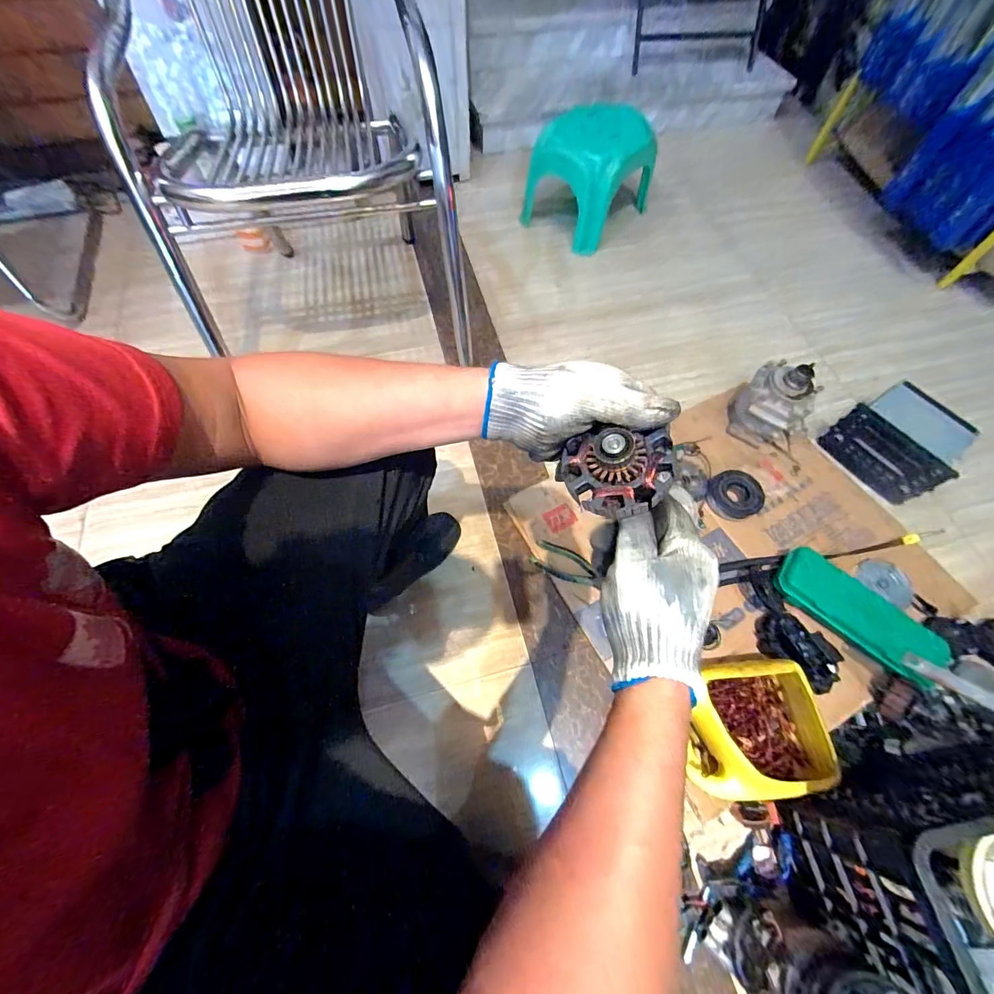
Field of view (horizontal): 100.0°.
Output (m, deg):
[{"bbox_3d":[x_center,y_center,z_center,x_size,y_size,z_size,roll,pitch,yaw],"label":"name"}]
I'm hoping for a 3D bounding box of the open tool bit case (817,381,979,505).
[{"bbox_3d":[0.911,-0.130,0.944,0.222,0.120,0.218,-31,69,-16],"label":"open tool bit case"}]

